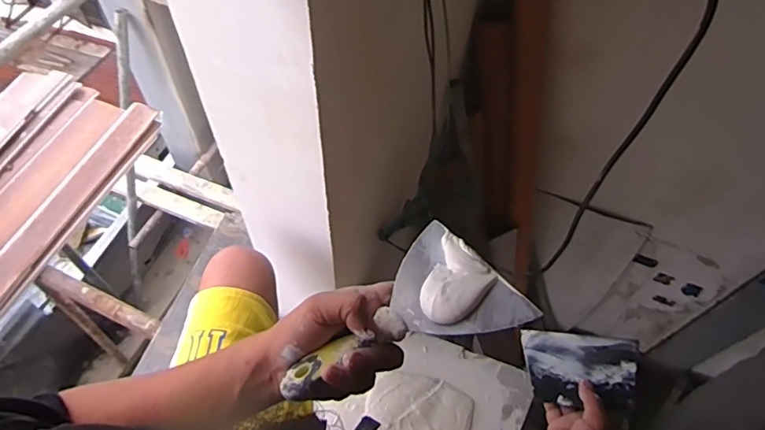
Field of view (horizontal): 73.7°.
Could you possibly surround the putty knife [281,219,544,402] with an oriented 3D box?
[{"bbox_3d":[0.008,0.084,0.448,0.202,0.028,0.130,-22,41,-7],"label":"putty knife"}]

